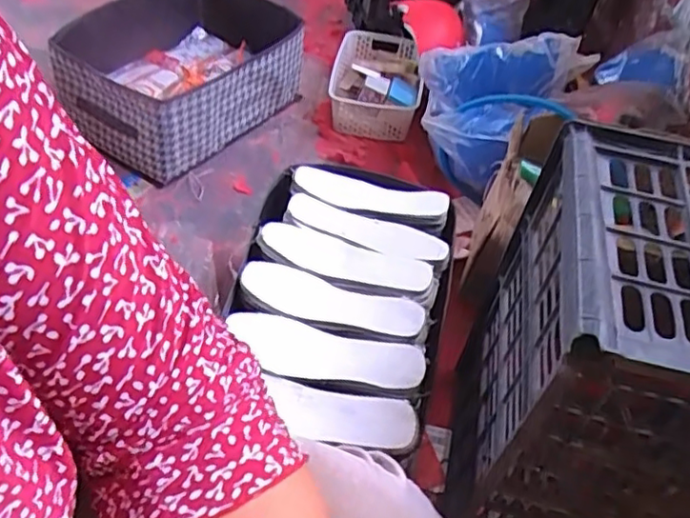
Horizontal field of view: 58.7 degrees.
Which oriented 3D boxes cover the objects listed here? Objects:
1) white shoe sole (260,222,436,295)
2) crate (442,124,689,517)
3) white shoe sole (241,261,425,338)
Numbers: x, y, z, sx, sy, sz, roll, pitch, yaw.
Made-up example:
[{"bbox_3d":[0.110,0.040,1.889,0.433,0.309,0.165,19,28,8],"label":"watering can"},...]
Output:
[{"bbox_3d":[0.001,-0.004,0.819,0.226,0.018,0.073,15,50,6],"label":"white shoe sole"},{"bbox_3d":[0.323,0.146,0.661,0.322,0.451,0.263,13,49,4],"label":"crate"},{"bbox_3d":[-0.018,0.051,0.768,0.229,0.025,0.067,18,51,8],"label":"white shoe sole"}]

